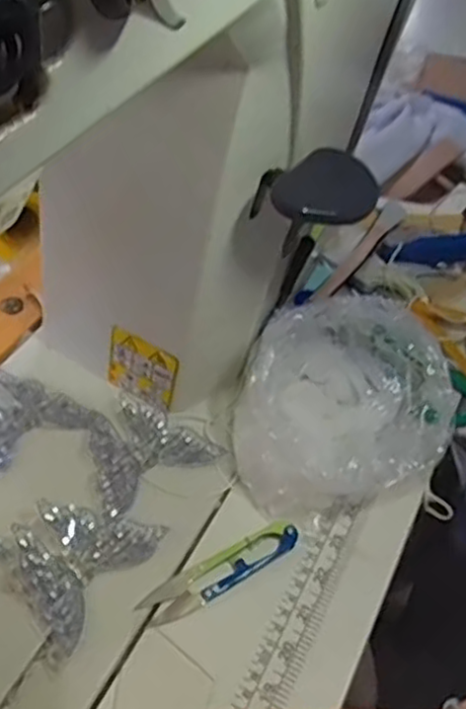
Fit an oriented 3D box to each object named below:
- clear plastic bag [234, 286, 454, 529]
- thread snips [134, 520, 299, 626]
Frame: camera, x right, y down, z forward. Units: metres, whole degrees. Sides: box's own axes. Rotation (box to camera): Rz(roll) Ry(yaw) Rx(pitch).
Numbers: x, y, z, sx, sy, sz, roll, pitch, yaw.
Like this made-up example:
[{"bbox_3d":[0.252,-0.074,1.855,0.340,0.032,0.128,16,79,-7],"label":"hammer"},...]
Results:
[{"bbox_3d":[0.071,0.029,0.469,0.143,0.091,0.113,-26,54,-26],"label":"clear plastic bag"},{"bbox_3d":[-0.005,0.127,0.432,0.100,0.009,0.024,-23,53,-24],"label":"thread snips"}]

